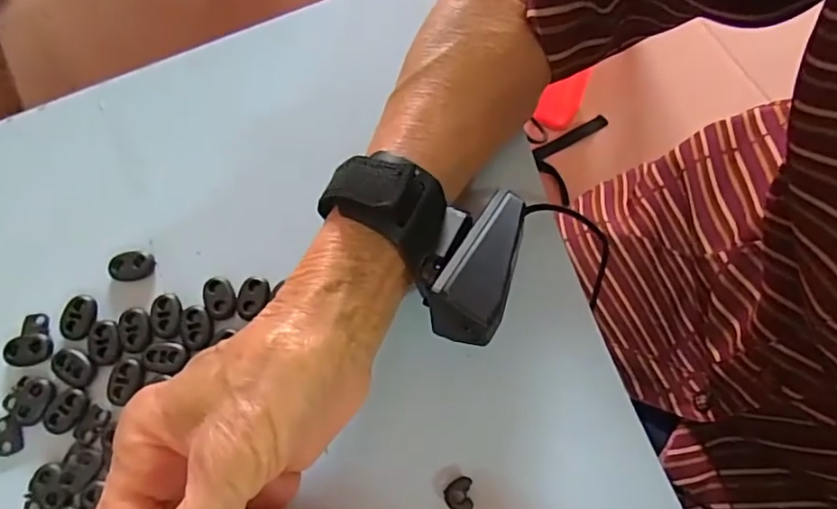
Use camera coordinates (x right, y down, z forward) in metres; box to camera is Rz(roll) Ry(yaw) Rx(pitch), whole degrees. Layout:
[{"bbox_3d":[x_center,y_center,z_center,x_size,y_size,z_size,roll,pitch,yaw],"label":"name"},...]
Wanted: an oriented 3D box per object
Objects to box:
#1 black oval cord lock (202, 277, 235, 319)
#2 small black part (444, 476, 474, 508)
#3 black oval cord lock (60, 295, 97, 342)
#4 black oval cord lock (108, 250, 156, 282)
[{"bbox_3d":[-0.098,0.021,0.284,0.015,0.004,0.021,-20,72,-6],"label":"black oval cord lock"},{"bbox_3d":[0.018,0.108,0.259,0.013,0.006,0.014,-5,71,-1],"label":"small black part"},{"bbox_3d":[-0.166,0.030,0.281,0.015,0.004,0.021,4,71,2],"label":"black oval cord lock"},{"bbox_3d":[-0.144,0.006,0.289,0.020,0.006,0.015,-1,71,0],"label":"black oval cord lock"}]

